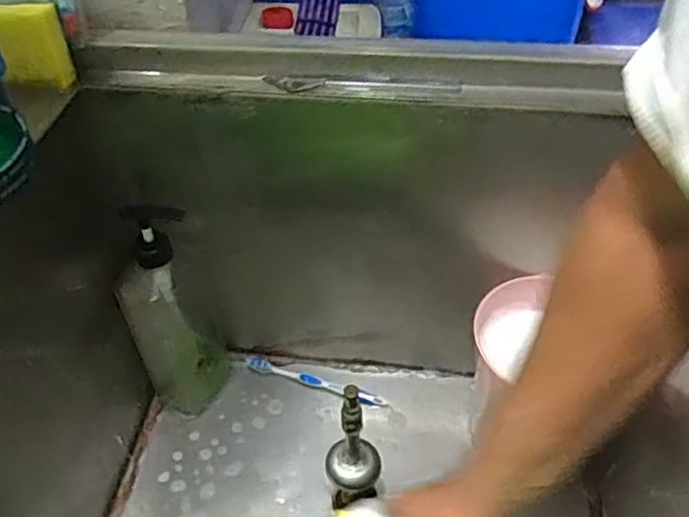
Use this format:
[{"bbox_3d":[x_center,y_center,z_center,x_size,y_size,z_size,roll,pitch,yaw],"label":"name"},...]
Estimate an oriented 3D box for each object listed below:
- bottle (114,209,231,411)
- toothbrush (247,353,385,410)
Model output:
[{"bbox_3d":[-0.189,0.068,0.703,0.096,0.260,0.066,-18,48,-16],"label":"bottle"},{"bbox_3d":[-0.037,0.153,0.788,0.180,0.009,0.025,15,48,16],"label":"toothbrush"}]

